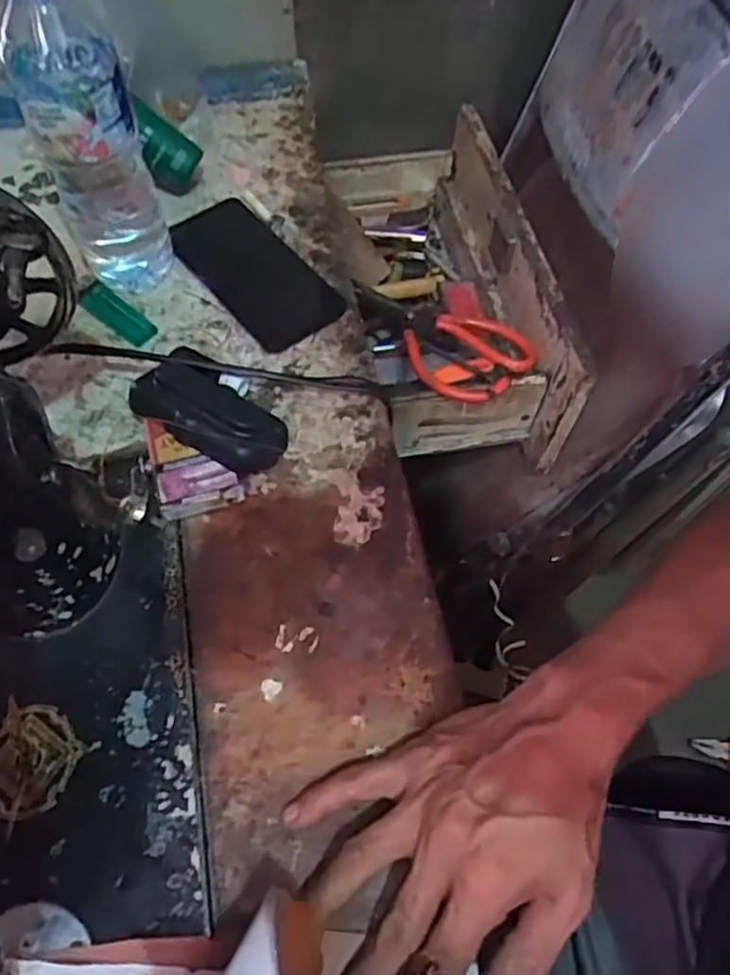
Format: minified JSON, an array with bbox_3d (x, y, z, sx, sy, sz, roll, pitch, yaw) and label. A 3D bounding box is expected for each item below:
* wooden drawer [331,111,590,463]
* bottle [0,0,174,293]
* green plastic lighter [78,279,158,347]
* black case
[{"bbox_3d":[0.067,-0.195,0.664,0.172,0.117,0.357,-11,60,-9],"label":"wooden drawer"},{"bbox_3d":[-0.182,-0.228,0.458,0.067,0.235,0.054,-21,64,-13],"label":"bottle"},{"bbox_3d":[-0.191,-0.135,0.530,0.070,0.010,0.023,37,66,17],"label":"green plastic lighter"},{"bbox_3d":[-0.101,-0.053,0.468,0.111,0.036,0.063,30,64,14],"label":"black case"}]

